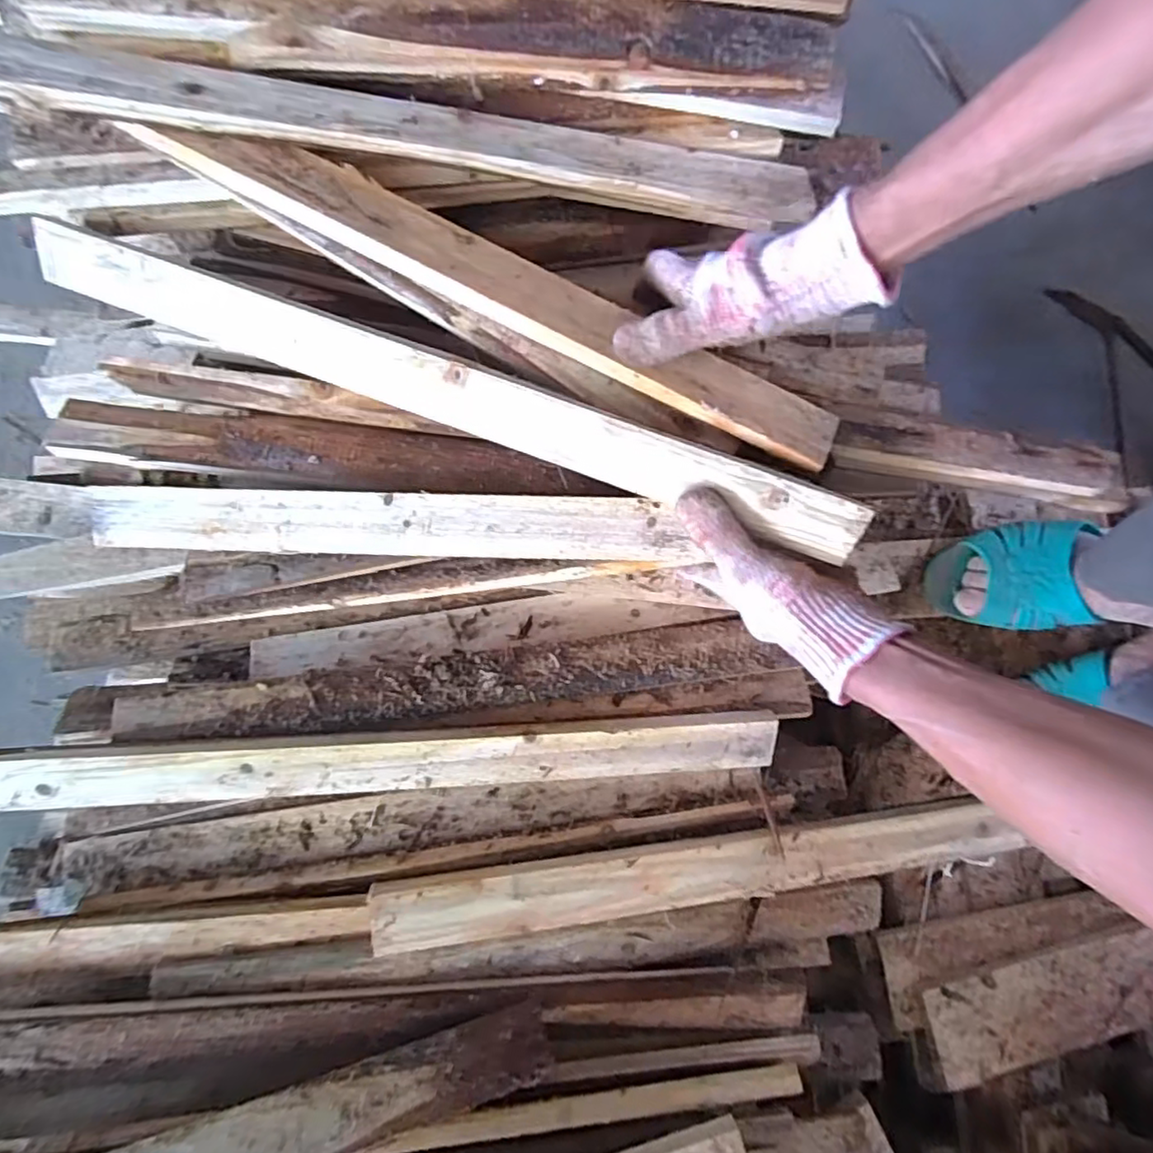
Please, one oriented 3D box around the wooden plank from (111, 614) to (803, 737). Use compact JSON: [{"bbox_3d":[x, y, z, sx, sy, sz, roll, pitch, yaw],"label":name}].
[{"bbox_3d":[-0.079,0.075,0.473,0.459,0.021,0.051,-6,73,-8],"label":"wooden plank"}]

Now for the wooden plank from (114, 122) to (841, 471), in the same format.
[{"bbox_3d":[-0.048,-0.182,0.398,0.447,0.017,0.044,26,78,1],"label":"wooden plank"}]

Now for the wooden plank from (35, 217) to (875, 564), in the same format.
[{"bbox_3d":[-0.094,-0.123,0.408,0.557,0.029,0.034,20,78,6],"label":"wooden plank"}]

